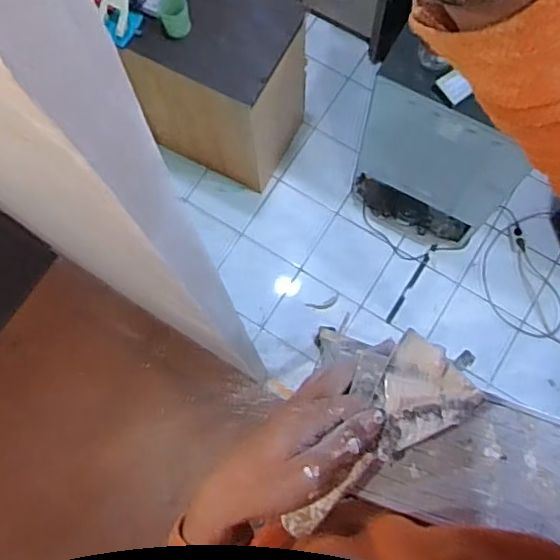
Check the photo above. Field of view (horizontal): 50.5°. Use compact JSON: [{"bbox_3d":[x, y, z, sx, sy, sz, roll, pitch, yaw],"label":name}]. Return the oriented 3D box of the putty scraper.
[{"bbox_3d":[0.068,0.118,0.424,0.066,0.011,0.160,41,88,11],"label":"putty scraper"}]

